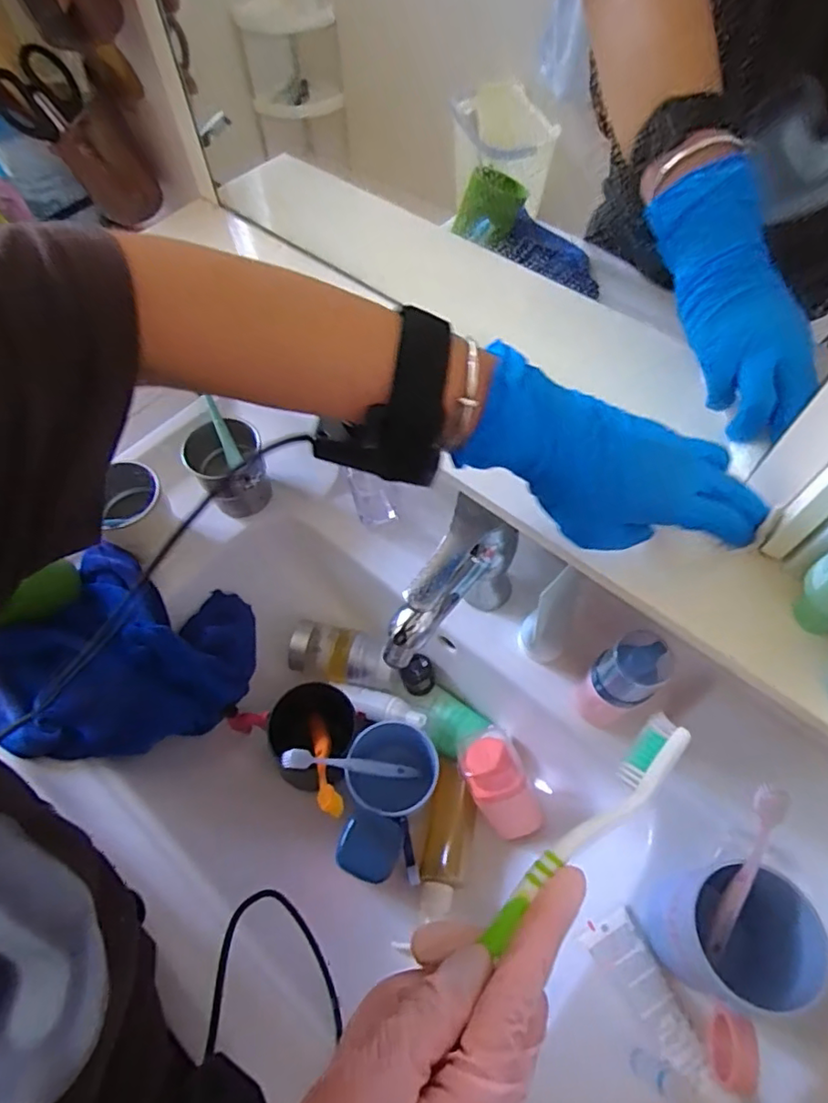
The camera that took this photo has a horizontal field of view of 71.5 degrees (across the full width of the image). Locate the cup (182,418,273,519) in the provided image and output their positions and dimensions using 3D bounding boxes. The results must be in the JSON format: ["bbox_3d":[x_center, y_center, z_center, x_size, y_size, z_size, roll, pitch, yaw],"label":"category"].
[{"bbox_3d":[-0.191,-0.087,0.608,0.072,0.086,0.070,-1,61,1],"label":"cup"}]

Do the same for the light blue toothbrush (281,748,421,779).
[{"bbox_3d":[-0.053,0.203,0.544,0.016,0.166,0.015,-25,55,31],"label":"light blue toothbrush"}]

